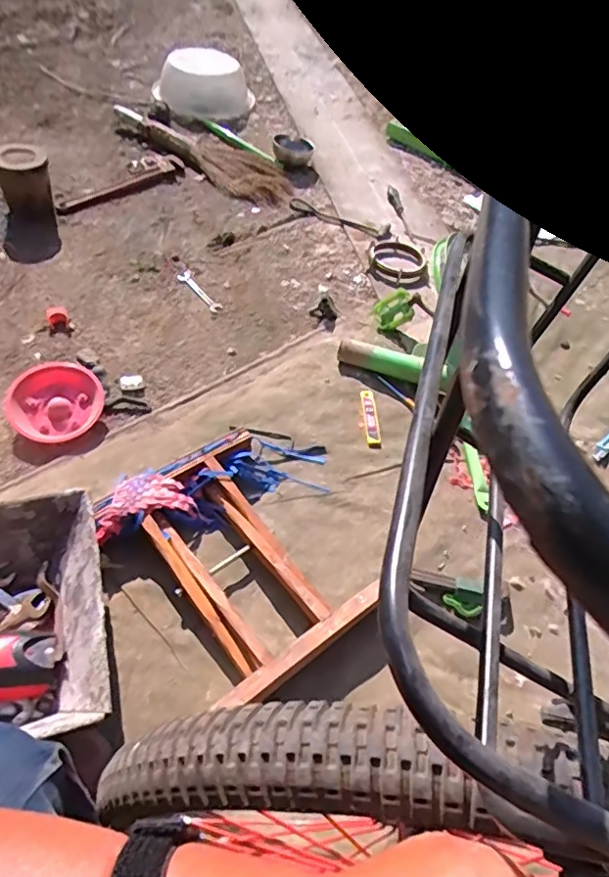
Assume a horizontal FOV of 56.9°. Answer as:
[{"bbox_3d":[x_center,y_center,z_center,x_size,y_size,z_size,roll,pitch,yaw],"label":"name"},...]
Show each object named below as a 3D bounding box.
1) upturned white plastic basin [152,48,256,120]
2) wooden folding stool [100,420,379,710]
[{"bbox_3d":[-0.291,-1.038,1.639,0.269,0.138,0.225,2,52,-8],"label":"upturned white plastic basin"},{"bbox_3d":[-0.099,0.164,0.841,0.300,0.082,0.374,-29,61,-27],"label":"wooden folding stool"}]

